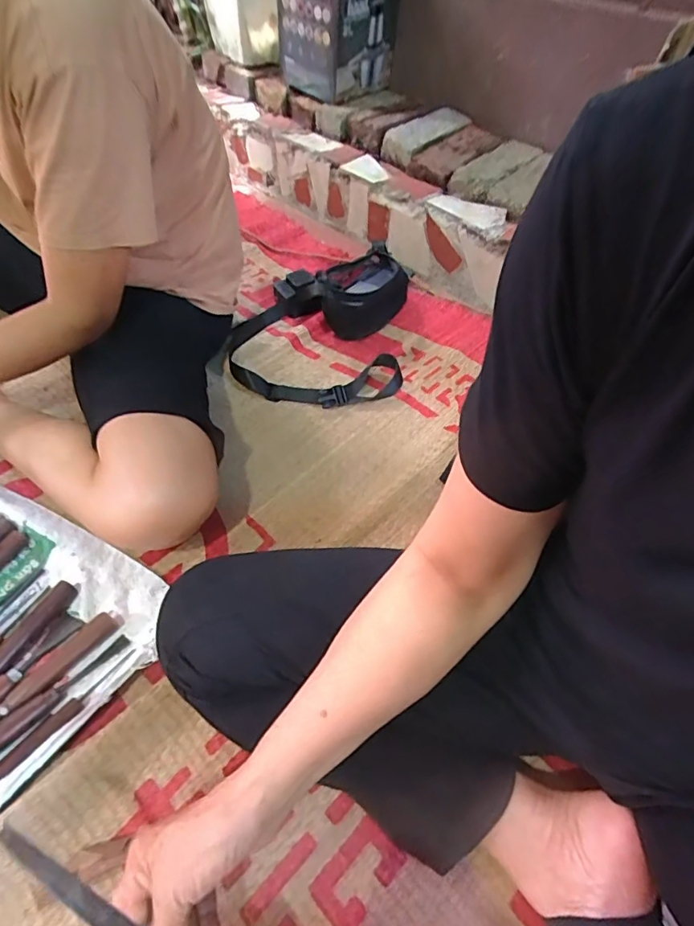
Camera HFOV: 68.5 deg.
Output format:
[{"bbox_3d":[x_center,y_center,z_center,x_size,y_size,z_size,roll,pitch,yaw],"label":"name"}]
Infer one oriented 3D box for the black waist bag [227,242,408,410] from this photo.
[{"bbox_3d":[-0.042,-0.246,0.827,0.275,0.074,0.361,7,49,1],"label":"black waist bag"}]

